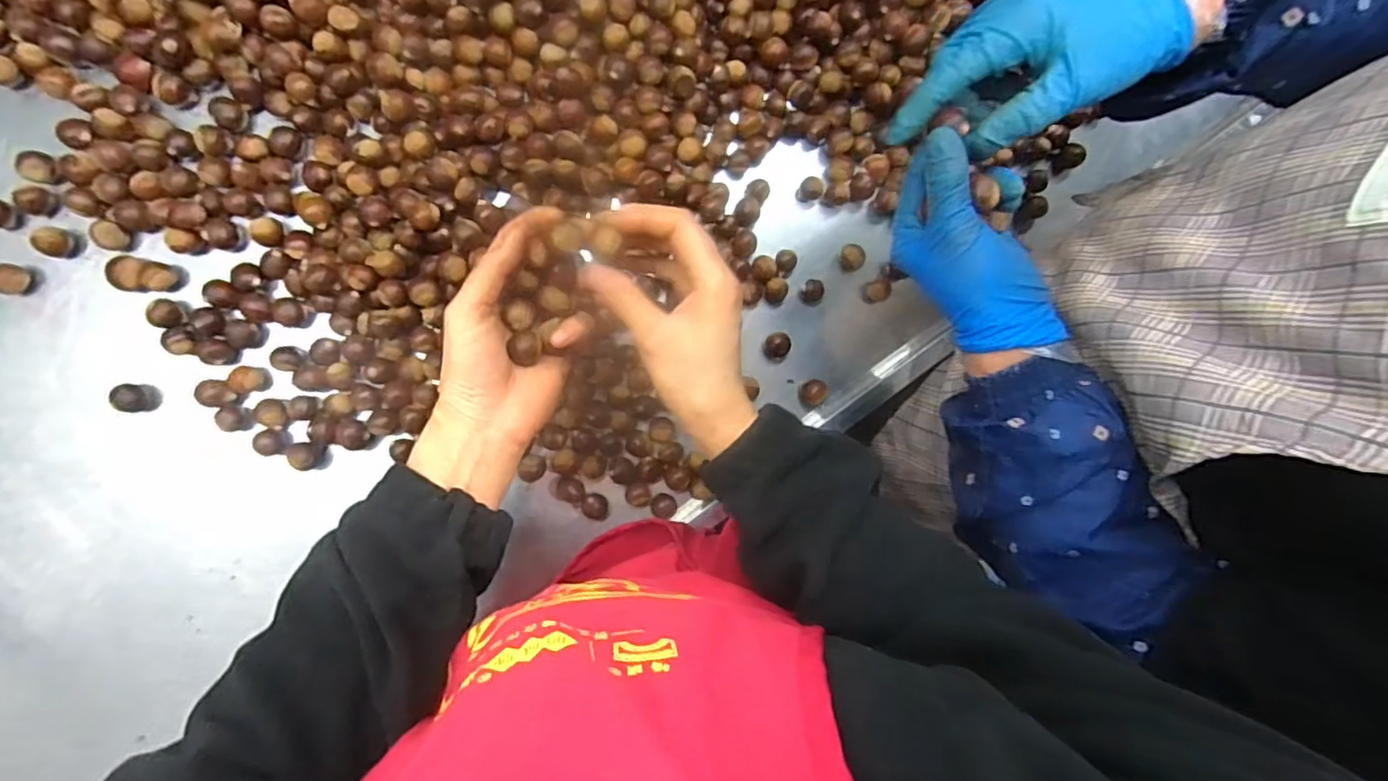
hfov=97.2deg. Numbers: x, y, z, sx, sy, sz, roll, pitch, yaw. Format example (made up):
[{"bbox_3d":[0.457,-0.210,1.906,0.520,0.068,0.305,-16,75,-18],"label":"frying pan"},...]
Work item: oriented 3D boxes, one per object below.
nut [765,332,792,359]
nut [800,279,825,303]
[{"bbox_3d":[0.075,-0.041,0.555,0.022,0.023,0.023,0,93,-9],"label":"nut"},{"bbox_3d":[0.108,-0.090,0.559,0.018,0.019,0.021,-15,95,-8],"label":"nut"}]

